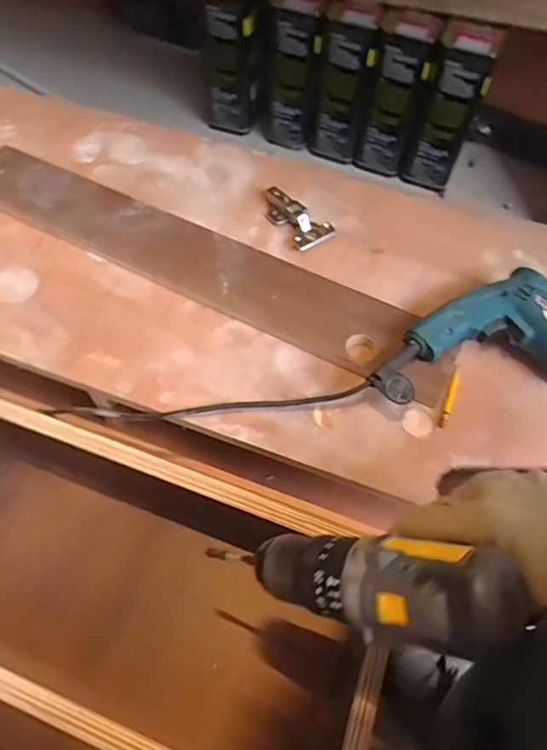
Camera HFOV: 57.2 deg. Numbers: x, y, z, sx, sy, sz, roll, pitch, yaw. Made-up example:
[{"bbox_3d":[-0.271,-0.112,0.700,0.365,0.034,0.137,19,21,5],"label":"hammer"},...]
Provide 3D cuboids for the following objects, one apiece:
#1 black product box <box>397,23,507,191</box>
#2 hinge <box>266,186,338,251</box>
[{"bbox_3d":[0.299,-0.455,0.868,0.092,0.248,0.088,18,60,8],"label":"black product box"},{"bbox_3d":[0.028,-0.230,0.720,0.062,0.026,0.120,-32,65,-18],"label":"hinge"}]

